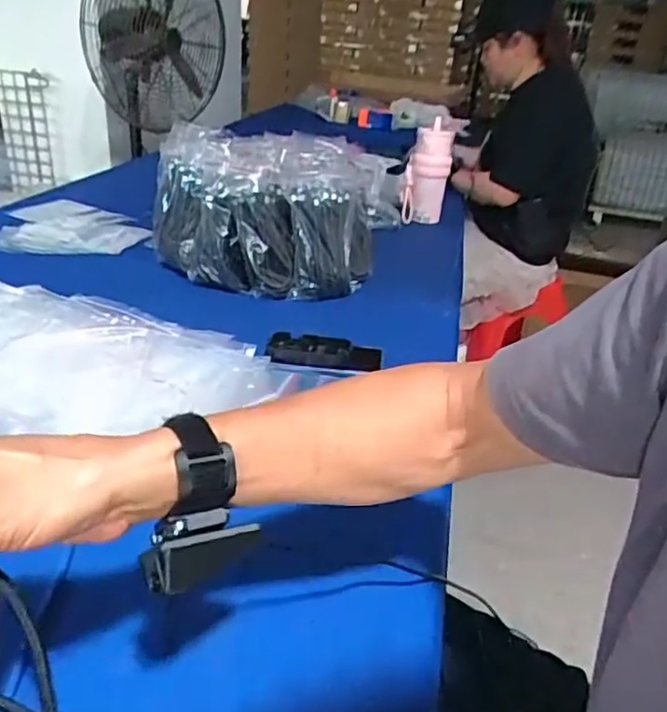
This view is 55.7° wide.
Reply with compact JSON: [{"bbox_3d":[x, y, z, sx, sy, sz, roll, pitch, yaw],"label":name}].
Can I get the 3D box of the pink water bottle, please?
[{"bbox_3d":[0.242,-0.459,1.612,0.094,0.267,0.113,14,-6,16],"label":"pink water bottle"}]

